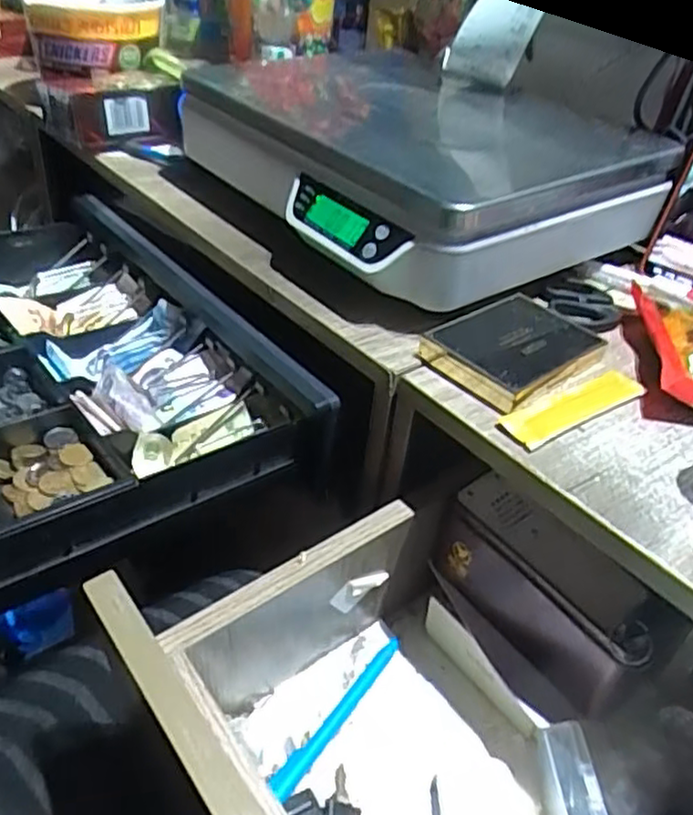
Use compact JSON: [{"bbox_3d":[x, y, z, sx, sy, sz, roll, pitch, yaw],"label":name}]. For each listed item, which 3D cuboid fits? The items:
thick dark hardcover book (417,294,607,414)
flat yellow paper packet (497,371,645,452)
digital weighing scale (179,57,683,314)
[{"bbox_3d":[0.106,-0.037,0.435,0.095,0.025,0.074,-25,47,-35],"label":"thick dark hardcover book"},{"bbox_3d":[0.129,-0.001,0.394,0.096,0.005,0.024,-21,64,-28],"label":"flat yellow paper packet"},{"bbox_3d":[0.052,-0.195,0.551,0.256,0.079,0.309,-21,44,-31],"label":"digital weighing scale"}]

